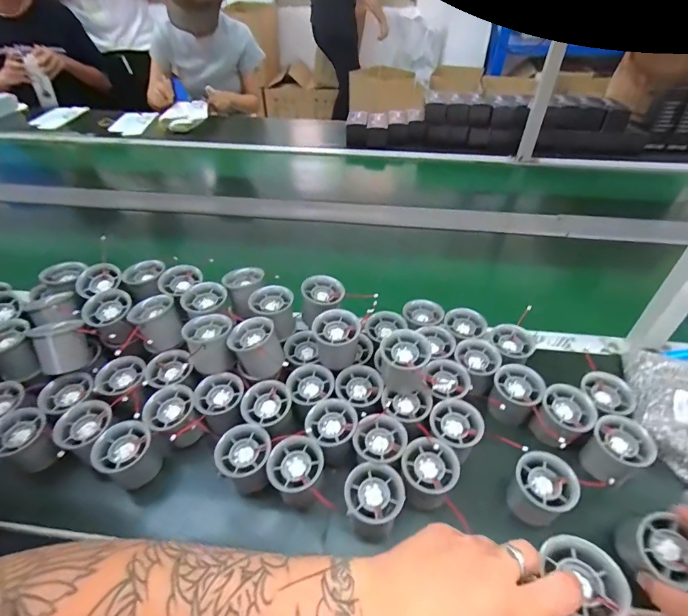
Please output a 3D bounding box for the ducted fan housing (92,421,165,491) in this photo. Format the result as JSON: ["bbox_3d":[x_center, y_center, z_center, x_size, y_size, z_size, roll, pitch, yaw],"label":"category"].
[{"bbox_3d":[-0.240,0.164,0.432,0.052,0.055,0.055,0,44,0],"label":"ducted fan housing"}]

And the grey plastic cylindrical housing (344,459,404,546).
[{"bbox_3d":[0.029,0.200,0.396,0.055,0.065,0.056,0,44,0],"label":"grey plastic cylindrical housing"}]

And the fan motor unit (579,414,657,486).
[{"bbox_3d":[0.300,0.158,0.430,0.044,0.062,0.054,-27,50,-25],"label":"fan motor unit"}]

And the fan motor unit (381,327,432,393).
[{"bbox_3d":[0.070,0.063,0.458,0.057,0.056,0.054,9,45,9],"label":"fan motor unit"}]

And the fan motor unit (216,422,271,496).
[{"bbox_3d":[-0.108,0.168,0.427,0.057,0.055,0.057,-15,46,-15],"label":"fan motor unit"}]

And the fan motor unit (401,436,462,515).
[{"bbox_3d":[0.087,0.174,0.404,0.055,0.047,0.057,0,44,0],"label":"fan motor unit"}]

